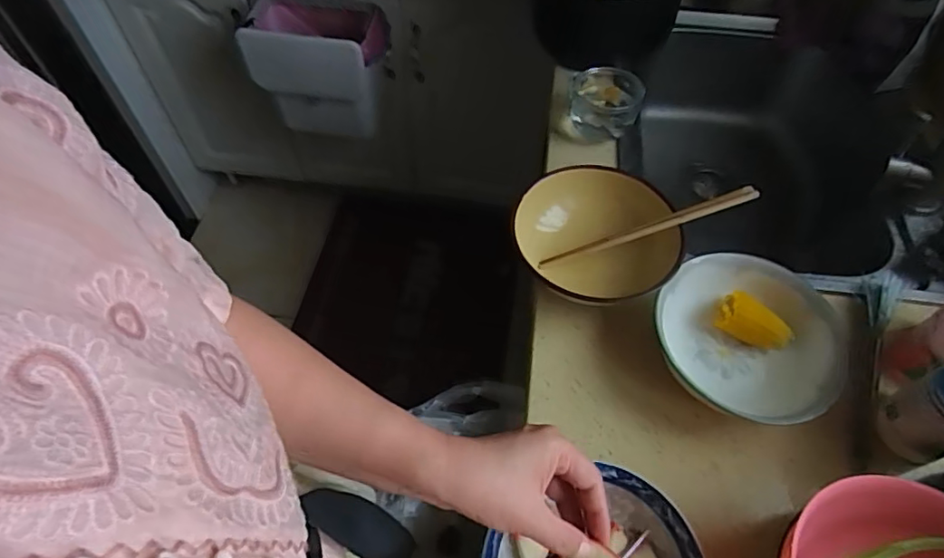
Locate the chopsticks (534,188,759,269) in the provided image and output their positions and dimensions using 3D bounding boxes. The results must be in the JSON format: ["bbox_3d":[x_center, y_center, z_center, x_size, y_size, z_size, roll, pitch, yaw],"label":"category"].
[{"bbox_3d":[0.188,-0.054,0.603,0.236,0.012,0.013,-19,55,14],"label":"chopsticks"}]

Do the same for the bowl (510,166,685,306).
[{"bbox_3d":[0.132,-0.036,0.610,0.173,0.070,0.171,0,56,0],"label":"bowl"}]

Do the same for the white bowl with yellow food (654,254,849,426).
[{"bbox_3d":[0.271,0.066,0.558,0.170,0.077,0.167,0,56,0],"label":"white bowl with yellow food"}]

